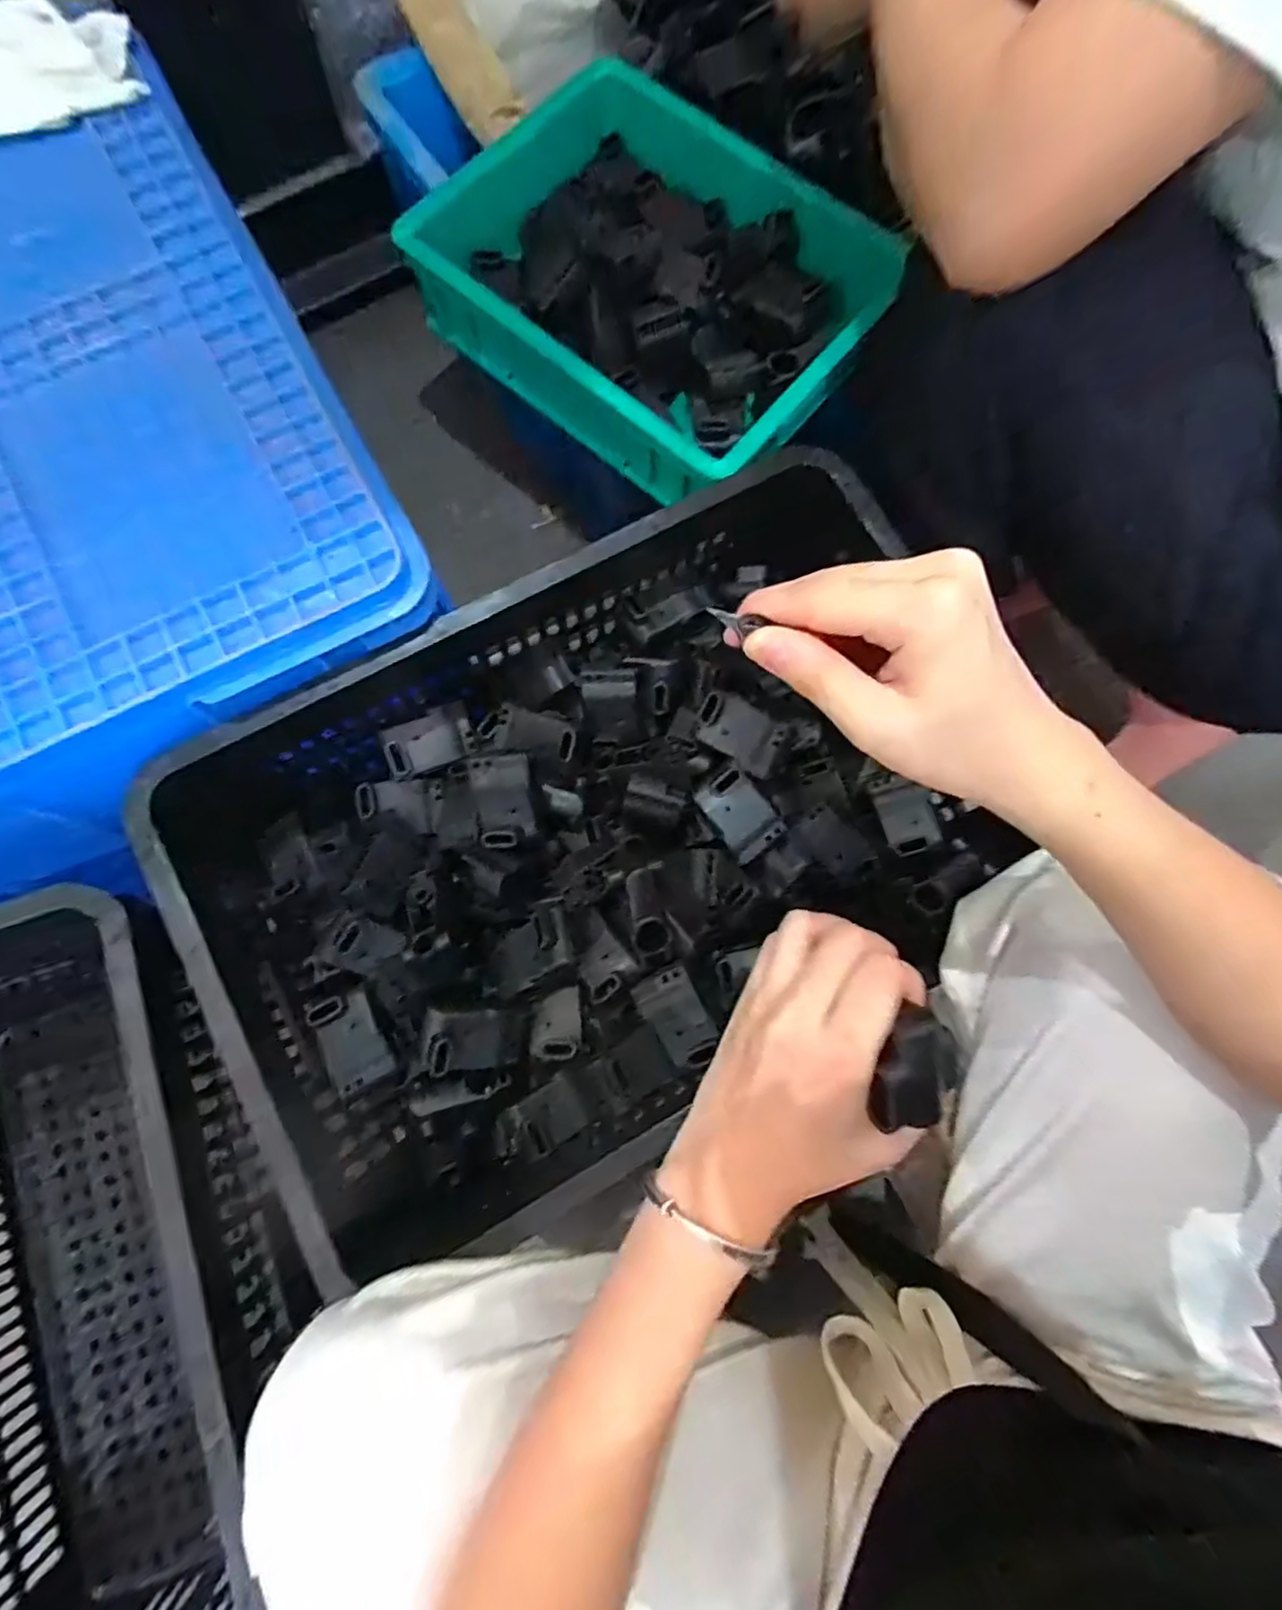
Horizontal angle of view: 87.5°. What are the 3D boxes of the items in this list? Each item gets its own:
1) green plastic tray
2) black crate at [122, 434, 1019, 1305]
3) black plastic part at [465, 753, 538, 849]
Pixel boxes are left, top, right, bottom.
[{"bbox_3d":[0.014,-0.431,0.563,0.334,0.085,0.254,39,80,6],"label":"green plastic tray"},{"bbox_3d":[-0.025,0.026,0.501,0.532,0.140,0.373,-28,80,-7],"label":"black crate"},{"bbox_3d":[-0.099,-0.004,0.492,0.045,0.020,0.066,-5,111,7],"label":"black plastic part"}]

